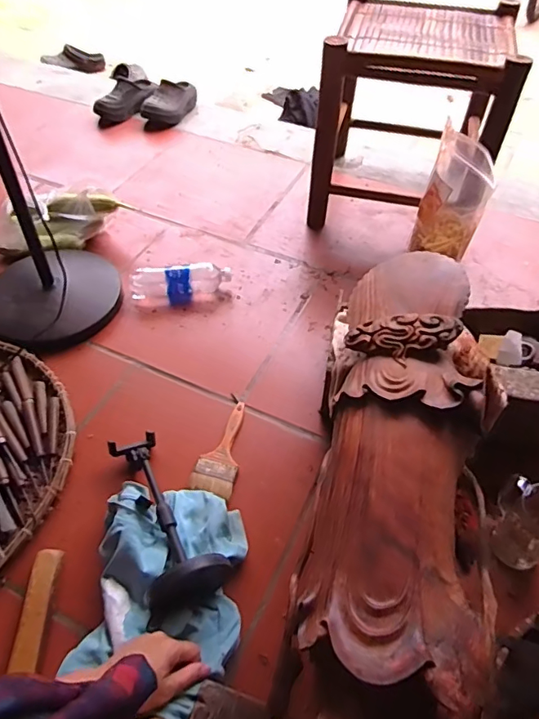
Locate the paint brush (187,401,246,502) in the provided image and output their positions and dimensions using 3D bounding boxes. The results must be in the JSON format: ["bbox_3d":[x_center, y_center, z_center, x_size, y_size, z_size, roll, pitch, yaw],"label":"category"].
[{"bbox_3d":[-0.072,0.144,0.812,0.068,0.010,0.172,13,51,11],"label":"paint brush"}]

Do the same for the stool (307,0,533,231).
[{"bbox_3d":[0.319,-0.552,1.126,0.368,0.350,0.417,13,52,10],"label":"stool"}]

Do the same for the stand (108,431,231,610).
[{"bbox_3d":[-0.150,0.201,0.700,0.104,0.090,0.273,-19,52,-16],"label":"stand"}]

